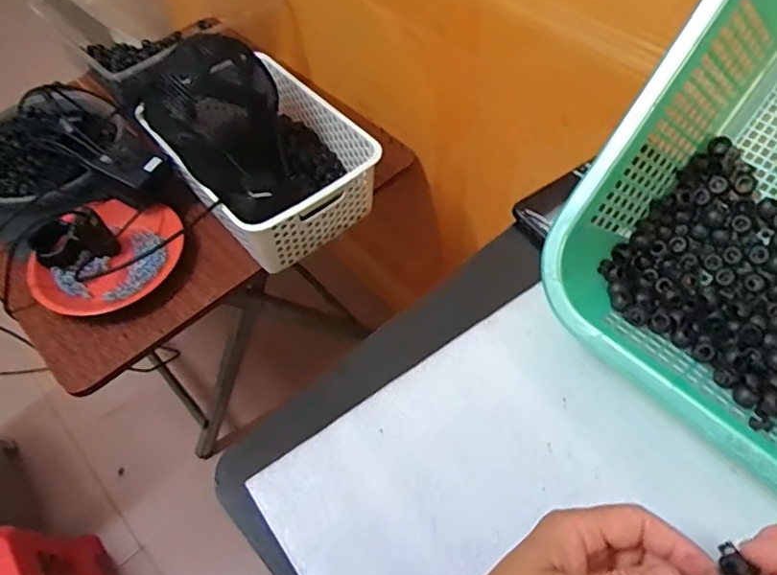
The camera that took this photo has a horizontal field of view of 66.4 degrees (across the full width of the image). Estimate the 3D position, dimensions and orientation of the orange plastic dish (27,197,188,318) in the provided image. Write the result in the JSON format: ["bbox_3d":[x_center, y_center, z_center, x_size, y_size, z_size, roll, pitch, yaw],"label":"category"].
[{"bbox_3d":[-0.361,-0.041,0.775,0.190,0.047,0.174,-2,55,2],"label":"orange plastic dish"}]

